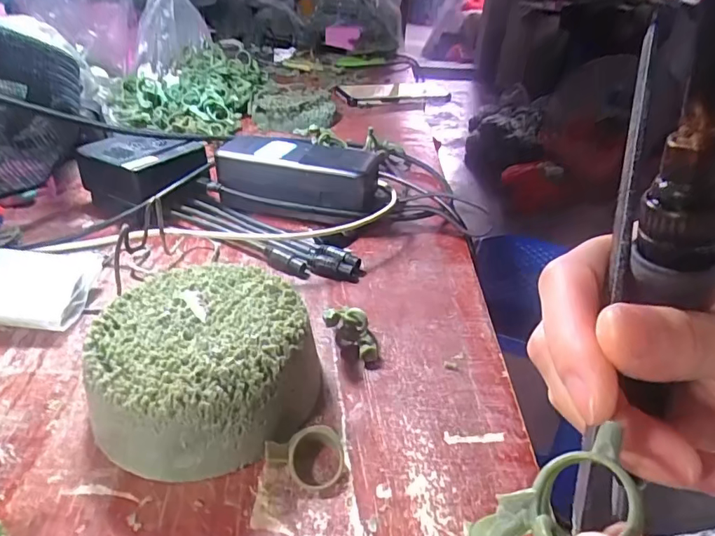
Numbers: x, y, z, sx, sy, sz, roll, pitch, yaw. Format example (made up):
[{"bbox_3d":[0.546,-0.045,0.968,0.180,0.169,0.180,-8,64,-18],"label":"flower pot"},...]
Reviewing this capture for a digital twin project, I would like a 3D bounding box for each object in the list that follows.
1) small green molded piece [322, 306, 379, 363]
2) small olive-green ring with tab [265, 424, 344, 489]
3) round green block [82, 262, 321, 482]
[{"bbox_3d":[-0.003,0.038,0.273,0.030,0.024,0.024,-3,34,-9],"label":"small green molded piece"},{"bbox_3d":[-0.023,0.082,0.211,0.033,0.006,0.025,-4,72,-8],"label":"small olive-green ring with tab"},{"bbox_3d":[-0.073,0.045,0.237,0.098,0.047,0.096,2,34,-1],"label":"round green block"}]

